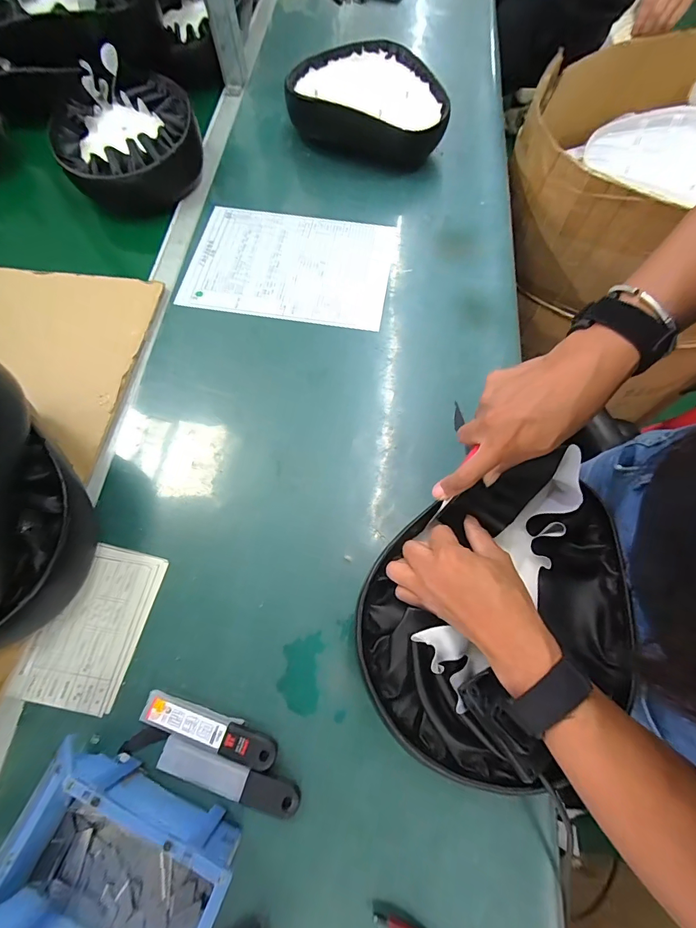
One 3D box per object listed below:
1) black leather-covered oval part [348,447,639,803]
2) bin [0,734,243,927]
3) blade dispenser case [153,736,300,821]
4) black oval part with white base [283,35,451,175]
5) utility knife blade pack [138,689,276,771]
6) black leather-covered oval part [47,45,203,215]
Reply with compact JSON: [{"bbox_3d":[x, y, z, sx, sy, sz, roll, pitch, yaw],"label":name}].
[{"bbox_3d":[0.137,0.120,0.338,0.269,0.069,0.203,-37,73,-15],"label":"black leather-covered oval part"},{"bbox_3d":[-0.184,0.313,0.296,0.173,0.070,0.115,22,69,7],"label":"bin"},{"bbox_3d":[-0.105,0.277,0.348,0.126,0.006,0.028,16,68,5],"label":"blade dispenser case"},{"bbox_3d":[0.031,-0.620,0.680,0.263,0.078,0.246,1,68,-1],"label":"black oval part with white base"},{"bbox_3d":[-0.128,0.244,0.362,0.127,0.010,0.029,17,68,6],"label":"utility knife blade pack"},{"bbox_3d":[-0.350,-0.533,0.637,0.211,0.078,0.254,-20,70,-9],"label":"black leather-covered oval part"}]

